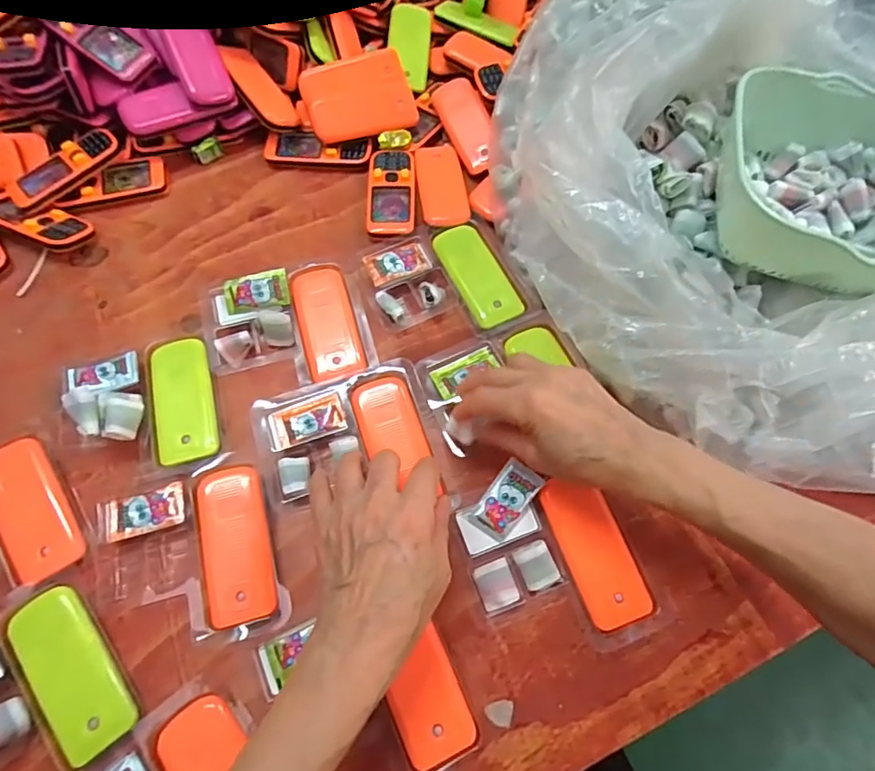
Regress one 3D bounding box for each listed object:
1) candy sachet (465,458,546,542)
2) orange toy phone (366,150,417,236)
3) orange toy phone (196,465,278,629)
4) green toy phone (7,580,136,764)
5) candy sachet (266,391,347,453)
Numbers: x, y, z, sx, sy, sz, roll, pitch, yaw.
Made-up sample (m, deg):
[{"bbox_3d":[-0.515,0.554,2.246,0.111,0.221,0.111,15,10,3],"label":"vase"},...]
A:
[{"bbox_3d":[0.049,0.081,0.369,0.029,0.011,0.053,37,73,12],"label":"candy sachet"},{"bbox_3d":[-0.044,-0.186,0.500,0.045,0.012,0.101,-1,67,-1],"label":"orange toy phone"},{"bbox_3d":[-0.140,0.108,0.361,0.044,0.008,0.105,-14,70,-7],"label":"orange toy phone"},{"bbox_3d":[-0.231,0.180,0.328,0.043,0.017,0.104,-35,74,-13],"label":"green toy phone"},{"bbox_3d":[-0.098,0.027,0.396,0.054,0.010,0.031,-18,71,-8],"label":"candy sachet"}]

